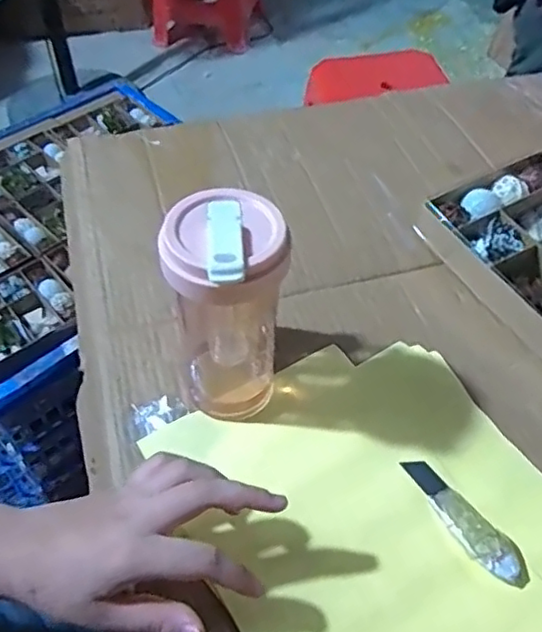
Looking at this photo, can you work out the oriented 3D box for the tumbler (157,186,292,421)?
[{"bbox_3d":[-0.031,-0.002,0.462,0.082,0.176,0.091,-3,49,-3],"label":"tumbler"}]

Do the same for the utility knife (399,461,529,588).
[{"bbox_3d":[0.134,0.144,0.445,0.028,0.007,0.108,-32,57,-25],"label":"utility knife"}]

